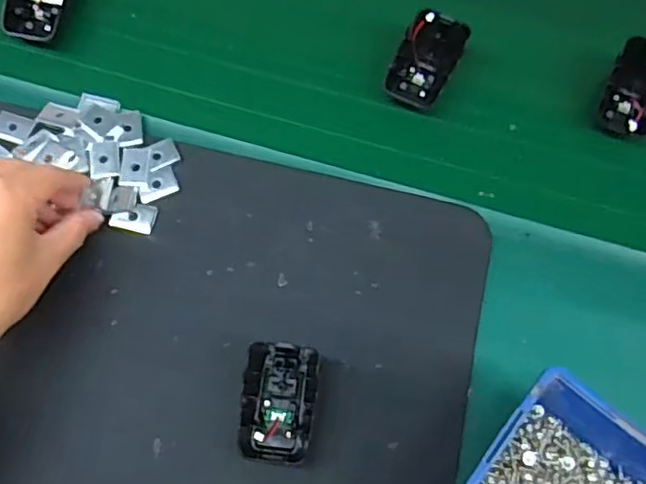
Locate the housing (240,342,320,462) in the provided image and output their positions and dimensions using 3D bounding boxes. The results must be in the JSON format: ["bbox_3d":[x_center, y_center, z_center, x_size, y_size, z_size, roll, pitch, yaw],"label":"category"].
[{"bbox_3d":[-0.026,0.096,0.375,0.042,0.035,0.069,9,72,2],"label":"housing"}]

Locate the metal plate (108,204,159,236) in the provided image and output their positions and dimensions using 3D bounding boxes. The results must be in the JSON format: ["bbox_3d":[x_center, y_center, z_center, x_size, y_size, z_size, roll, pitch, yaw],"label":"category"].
[{"bbox_3d":[-0.129,-0.017,0.425,0.027,0.007,0.020,11,72,2],"label":"metal plate"}]

